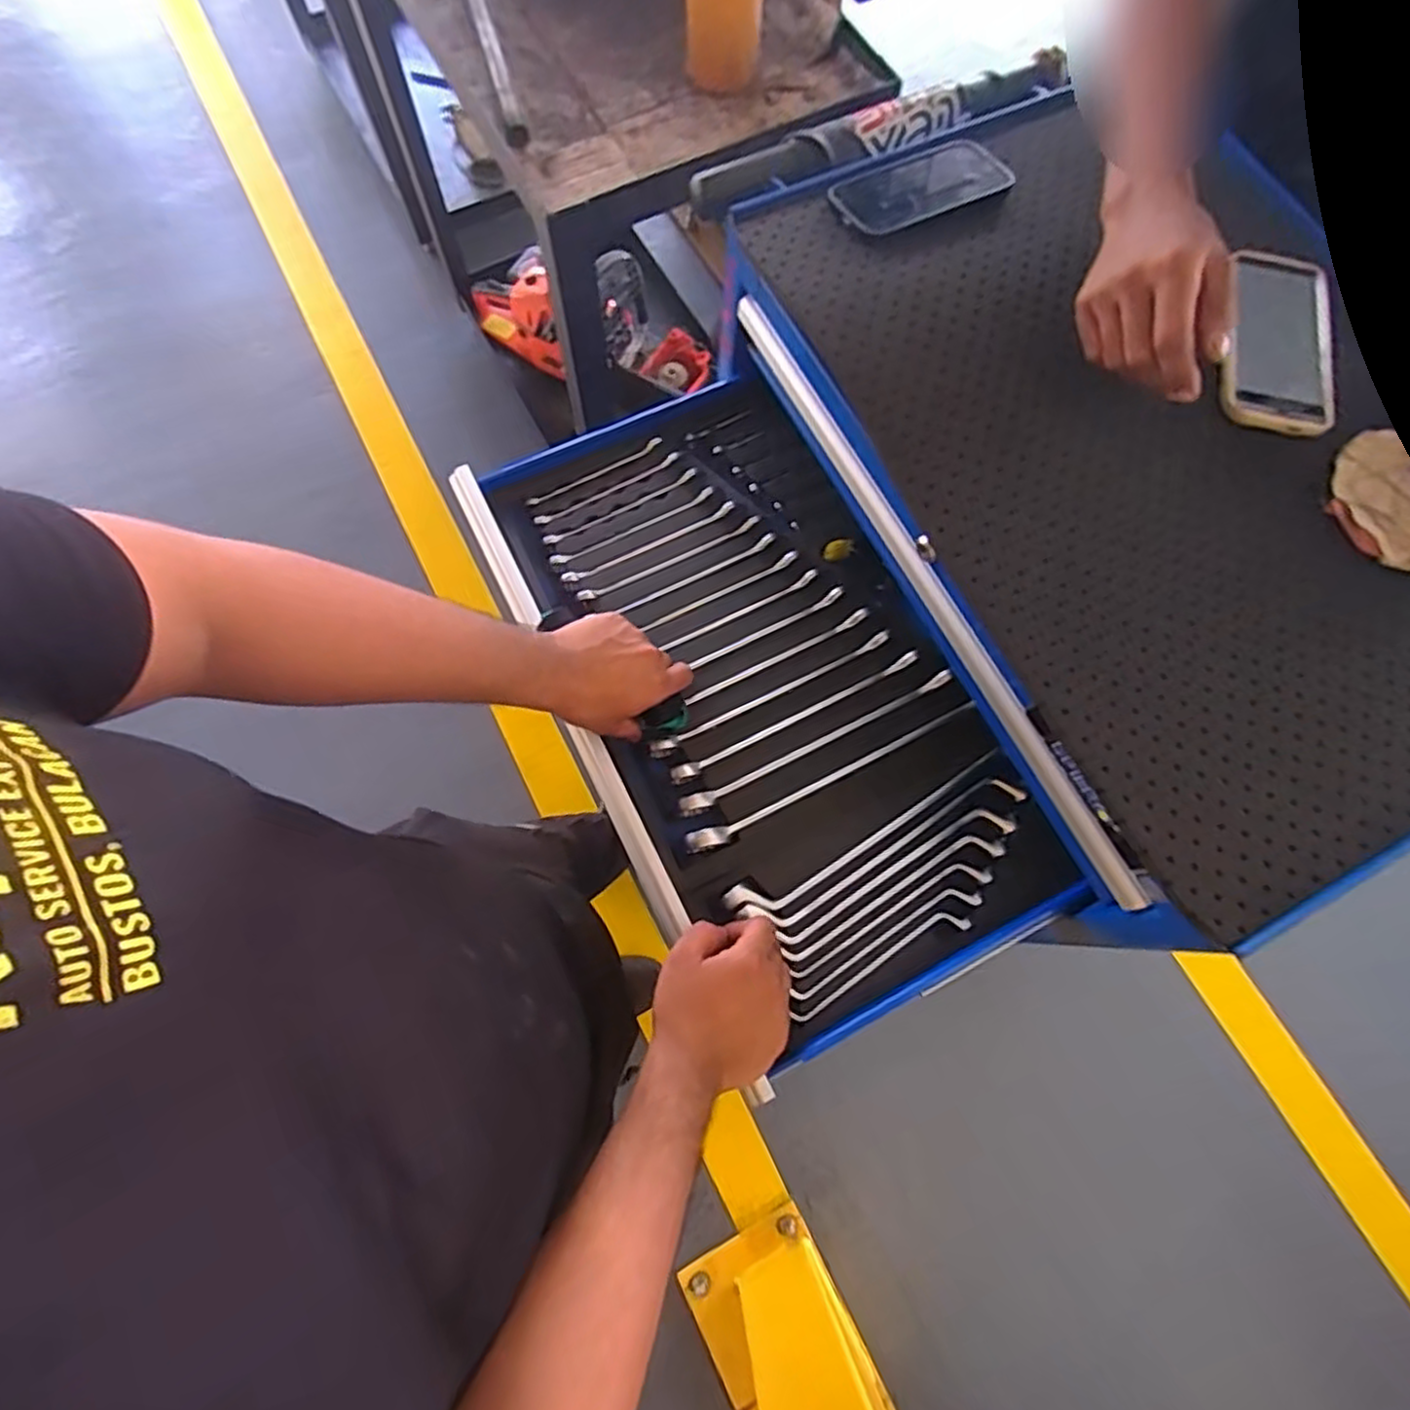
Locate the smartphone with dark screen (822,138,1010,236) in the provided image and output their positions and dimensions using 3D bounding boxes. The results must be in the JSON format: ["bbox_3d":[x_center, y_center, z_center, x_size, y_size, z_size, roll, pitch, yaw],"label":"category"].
[{"bbox_3d":[0.185,-0.438,0.607,0.150,0.012,0.067,-24,76,-9],"label":"smartphone with dark screen"}]

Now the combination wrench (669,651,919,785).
[{"bbox_3d":[0.083,0.011,0.647,0.249,0.020,0.014,-26,76,-9],"label":"combination wrench"}]

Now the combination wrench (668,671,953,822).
[{"bbox_3d":[0.099,0.037,0.645,0.273,0.035,0.018,-24,76,-9],"label":"combination wrench"}]

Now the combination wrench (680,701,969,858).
[{"bbox_3d":[0.115,0.062,0.625,0.281,0.024,0.018,-24,76,-9],"label":"combination wrench"}]

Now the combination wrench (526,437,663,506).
[{"bbox_3d":[-0.108,-0.230,0.714,0.148,0.005,0.010,-29,76,-10],"label":"combination wrench"}]

